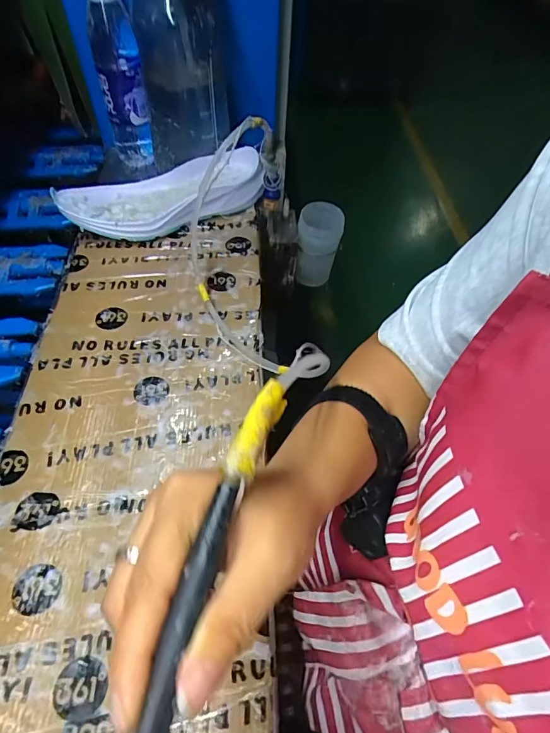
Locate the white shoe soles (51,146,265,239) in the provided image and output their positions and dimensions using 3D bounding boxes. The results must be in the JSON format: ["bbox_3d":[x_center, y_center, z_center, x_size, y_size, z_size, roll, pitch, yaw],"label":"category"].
[{"bbox_3d":[-0.143,-0.226,0.568,0.266,0.049,0.118,-22,58,-18],"label":"white shoe soles"}]

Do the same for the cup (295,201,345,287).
[{"bbox_3d":[0.076,-0.206,0.730,0.072,0.125,0.068,1,55,-2],"label":"cup"}]

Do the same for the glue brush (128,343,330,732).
[{"bbox_3d":[-0.022,0.075,0.158,0.021,0.025,0.212,16,64,13],"label":"glue brush"}]

